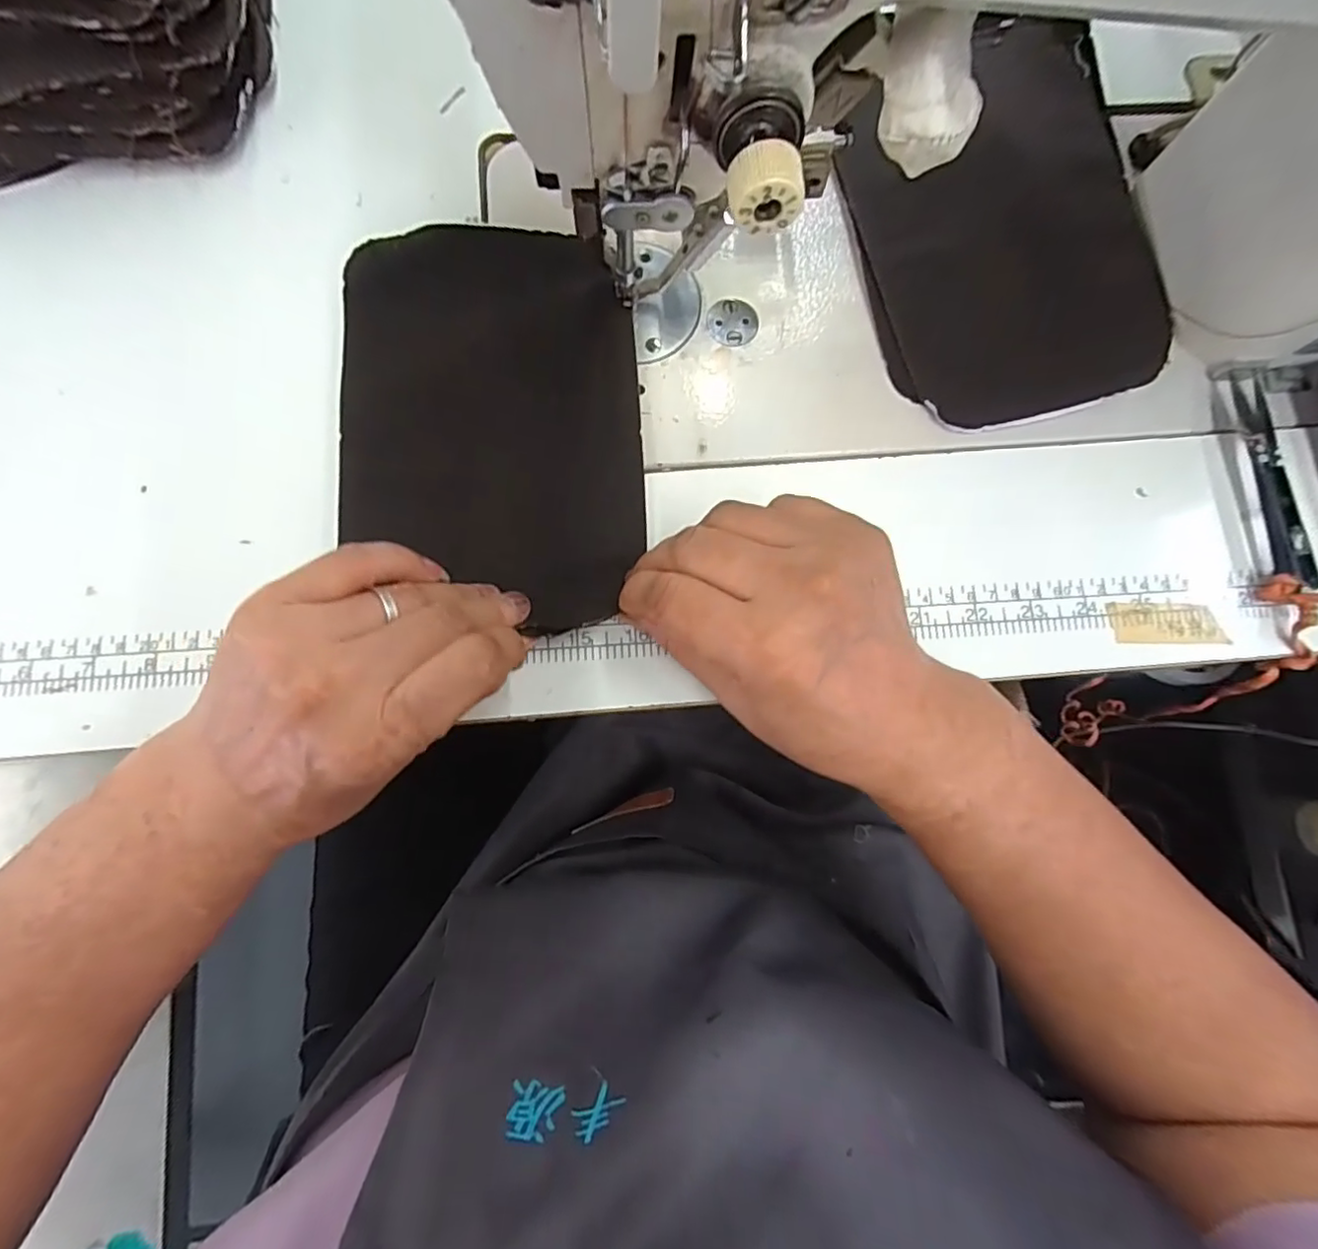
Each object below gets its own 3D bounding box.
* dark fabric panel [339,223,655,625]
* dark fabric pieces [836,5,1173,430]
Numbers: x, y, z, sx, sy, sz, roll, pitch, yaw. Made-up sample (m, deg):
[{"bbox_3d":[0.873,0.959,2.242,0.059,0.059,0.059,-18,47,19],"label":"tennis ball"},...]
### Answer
[{"bbox_3d":[-0.074,-0.090,0.269,0.128,0.014,0.183,-3,81,-2],"label":"dark fabric panel"},{"bbox_3d":[0.164,-0.201,0.293,0.140,0.015,0.206,-12,81,-4],"label":"dark fabric pieces"}]

